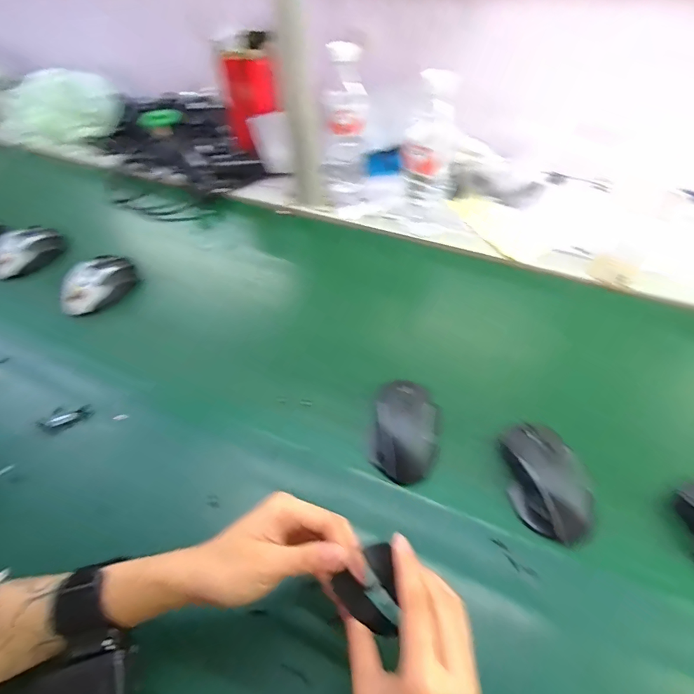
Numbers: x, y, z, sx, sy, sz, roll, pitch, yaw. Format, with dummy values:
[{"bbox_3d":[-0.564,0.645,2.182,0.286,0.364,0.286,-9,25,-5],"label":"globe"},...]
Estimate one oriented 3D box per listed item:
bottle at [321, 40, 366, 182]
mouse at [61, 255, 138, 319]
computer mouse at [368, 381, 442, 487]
[{"bbox_3d":[-0.007,-0.380,0.727,0.071,0.193,0.059,3,51,5],"label":"bottle"},{"bbox_3d":[-0.369,-0.098,0.641,0.064,0.044,0.117,35,60,27],"label":"mouse"},{"bbox_3d":[0.063,0.090,0.463,0.069,0.041,0.096,9,52,10],"label":"computer mouse"}]

